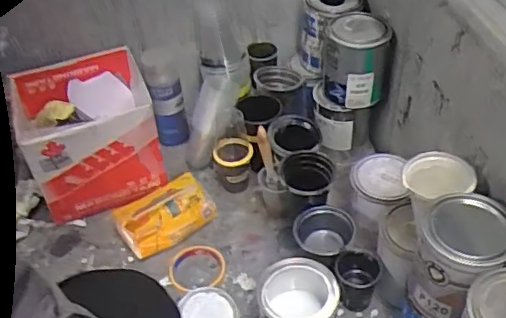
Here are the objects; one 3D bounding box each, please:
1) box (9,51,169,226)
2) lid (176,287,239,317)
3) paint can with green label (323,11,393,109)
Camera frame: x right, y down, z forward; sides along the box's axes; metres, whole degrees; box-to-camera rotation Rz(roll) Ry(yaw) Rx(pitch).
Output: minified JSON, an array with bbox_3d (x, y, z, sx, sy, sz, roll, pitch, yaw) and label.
[{"bbox_3d":[-0.307,-0.055,1.103,0.224,0.172,0.245,-16,45,-12],"label":"box"},{"bbox_3d":[-0.068,0.242,0.903,0.088,0.013,0.096,-2,44,2],"label":"lid"},{"bbox_3d":[0.181,-0.172,1.026,0.107,0.127,0.099,-2,44,2],"label":"paint can with green label"}]

